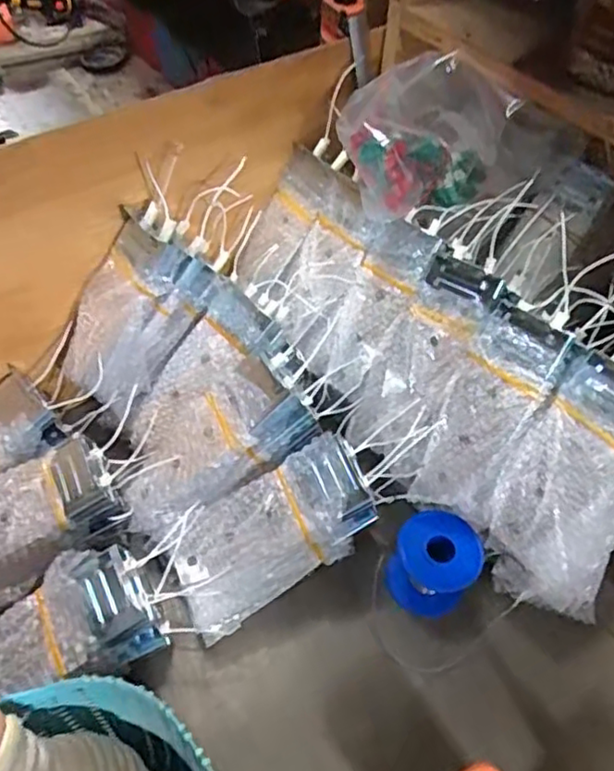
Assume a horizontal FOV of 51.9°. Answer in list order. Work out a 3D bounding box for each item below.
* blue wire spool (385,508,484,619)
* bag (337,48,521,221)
[{"bbox_3d":[0.101,0.144,0.508,0.062,0.062,0.063,1,52,-1],"label":"blue wire spool"},{"bbox_3d":[0.092,-0.206,0.520,0.117,0.090,0.108,-13,54,-12],"label":"bag"}]

